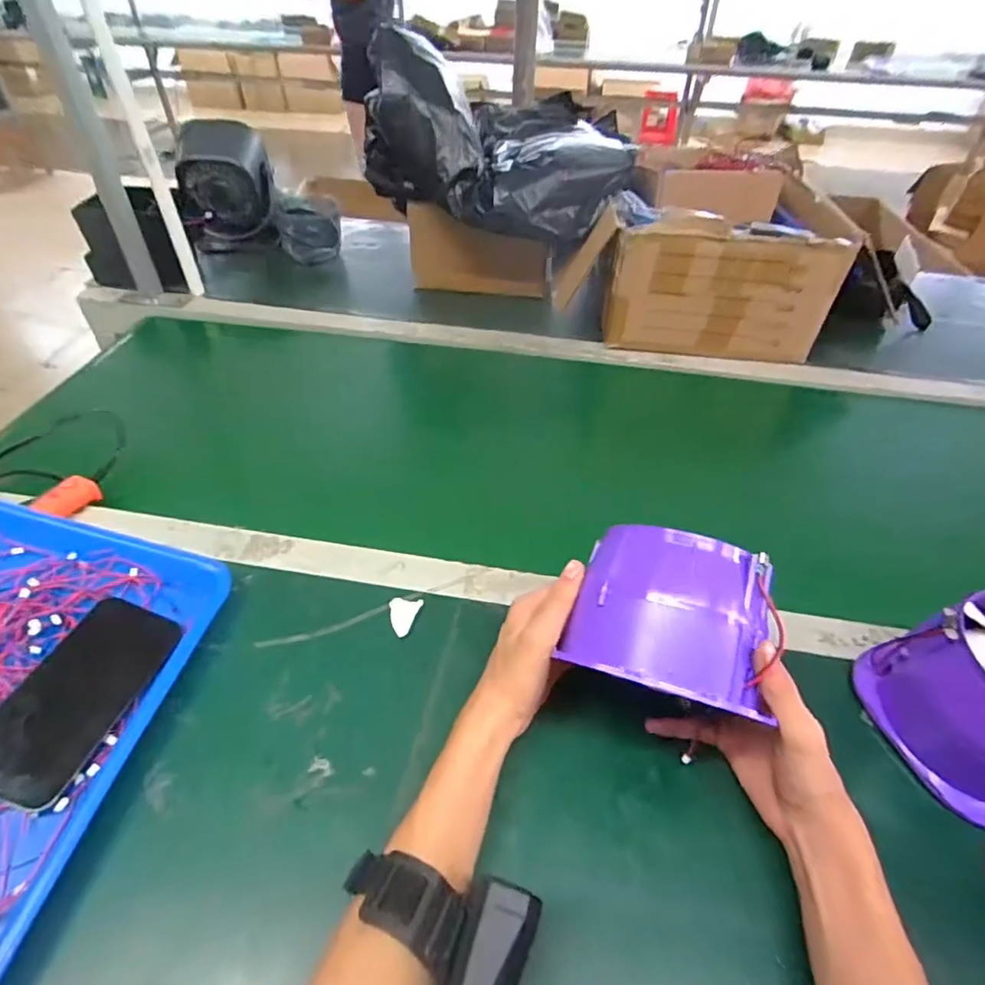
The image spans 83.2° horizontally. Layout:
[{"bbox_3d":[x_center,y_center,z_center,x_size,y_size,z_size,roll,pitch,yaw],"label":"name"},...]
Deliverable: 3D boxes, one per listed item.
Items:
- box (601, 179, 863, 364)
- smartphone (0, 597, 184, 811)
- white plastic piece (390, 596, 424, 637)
[{"bbox_3d":[0.330,-0.332,0.816,0.301,0.184,0.223,9,45,7],"label":"box"},{"bbox_3d":[-0.304,0.148,0.409,0.074,0.008,0.144,25,50,-3],"label":"smartphone"},{"bbox_3d":[-0.075,0.108,0.482,0.027,0.015,0.031,-2,45,-4],"label":"white plastic piece"}]

